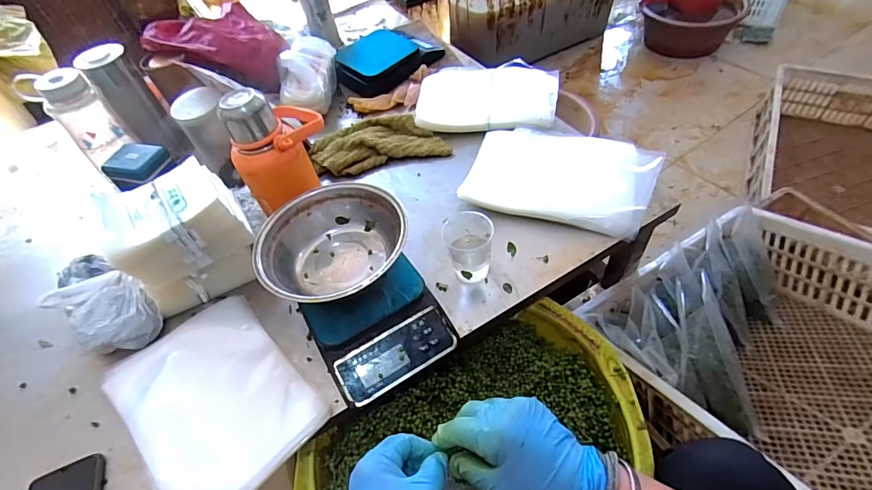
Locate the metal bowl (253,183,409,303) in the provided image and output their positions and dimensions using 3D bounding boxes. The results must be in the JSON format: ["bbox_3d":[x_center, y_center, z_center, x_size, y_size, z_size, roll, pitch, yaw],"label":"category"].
[{"bbox_3d":[-0.130,0.006,0.559,0.181,0.065,0.175,-2,50,3],"label":"metal bowl"}]

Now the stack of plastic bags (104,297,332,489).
[{"bbox_3d":[-0.277,0.185,0.528,0.190,0.023,0.270,-37,57,-24],"label":"stack of plastic bags"}]

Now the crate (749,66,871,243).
[{"bbox_3d":[1.026,-0.175,1.040,0.423,0.204,0.680,20,55,19],"label":"crate"}]

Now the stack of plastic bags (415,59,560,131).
[{"bbox_3d":[0.099,-0.299,0.842,0.263,0.027,0.218,3,51,7],"label":"stack of plastic bags"}]

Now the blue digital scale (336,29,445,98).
[{"bbox_3d":[-0.113,-0.426,0.978,0.228,0.056,0.183,-33,55,-21],"label":"blue digital scale"}]

